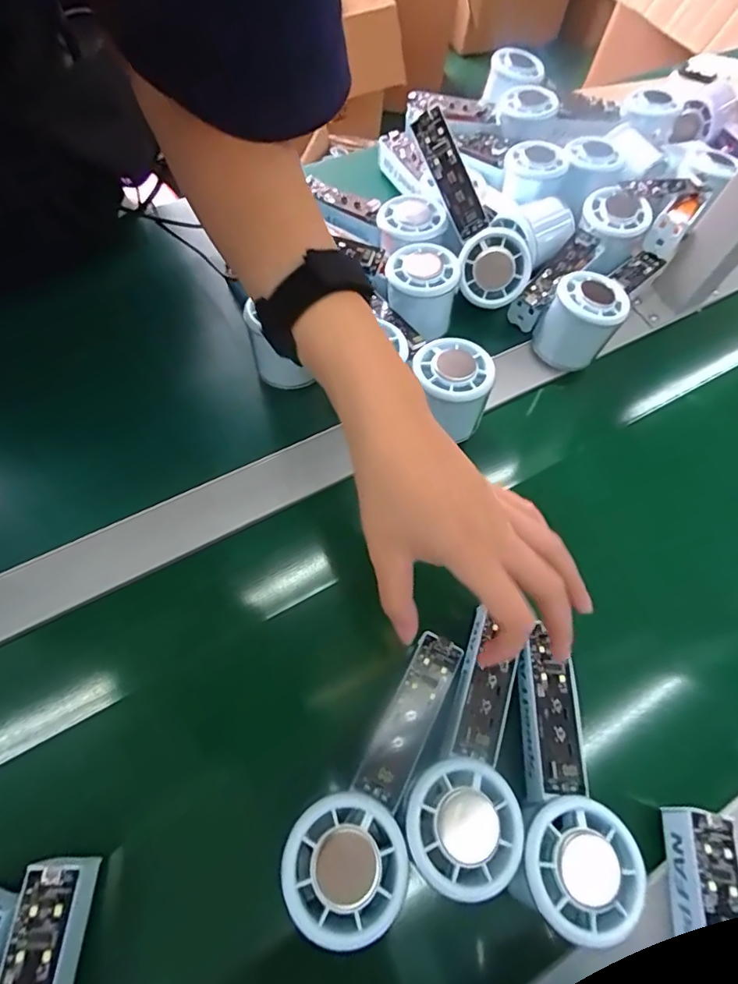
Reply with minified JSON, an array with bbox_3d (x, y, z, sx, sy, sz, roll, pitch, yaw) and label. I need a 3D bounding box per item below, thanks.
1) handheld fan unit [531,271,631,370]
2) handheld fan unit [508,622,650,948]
[{"bbox_3d":[0.174,-0.142,0.417,0.057,0.057,0.054,1,67,-2],"label":"handheld fan unit"},{"bbox_3d":[0.102,0.153,0.275,0.058,0.029,0.138,3,47,-2],"label":"handheld fan unit"}]

